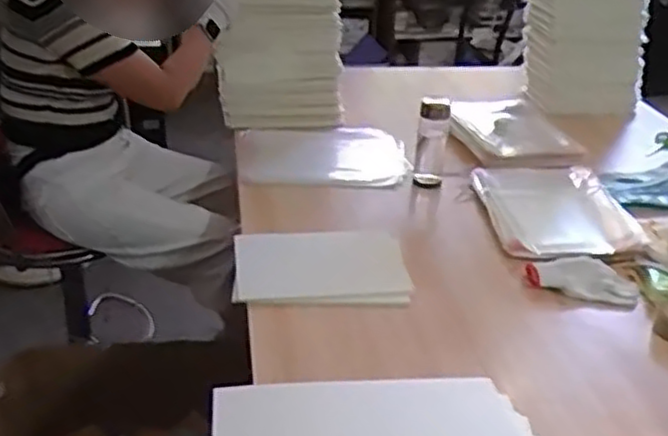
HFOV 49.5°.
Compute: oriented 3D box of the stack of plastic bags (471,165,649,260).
[{"bbox_3d":[0.429,-0.020,1.404,0.263,0.031,0.331,1,28,-3],"label":"stack of plastic bags"}]

